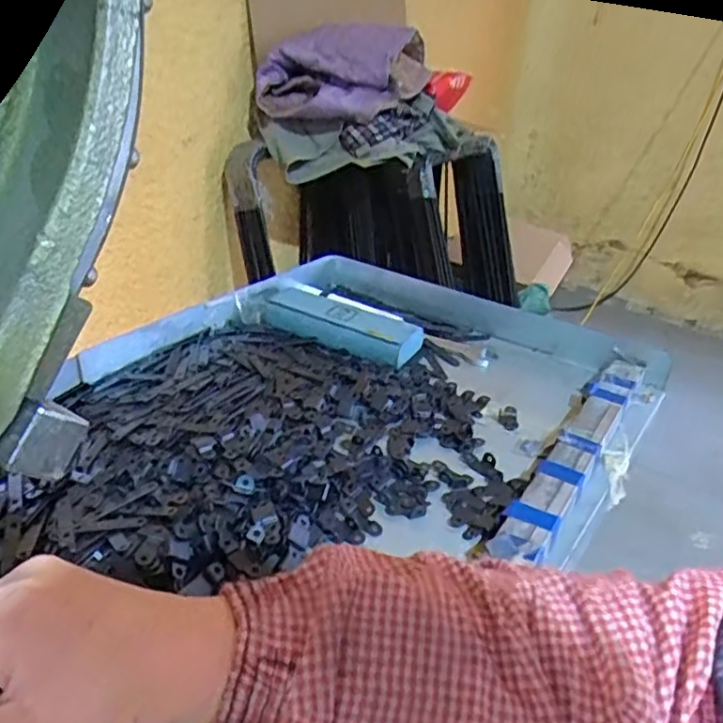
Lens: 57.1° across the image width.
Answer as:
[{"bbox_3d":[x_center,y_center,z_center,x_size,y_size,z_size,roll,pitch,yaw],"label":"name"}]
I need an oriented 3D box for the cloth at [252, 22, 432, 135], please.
[{"bbox_3d":[-0.038,-0.631,1.468,0.367,0.200,0.167,0,30,-9],"label":"cloth"}]

